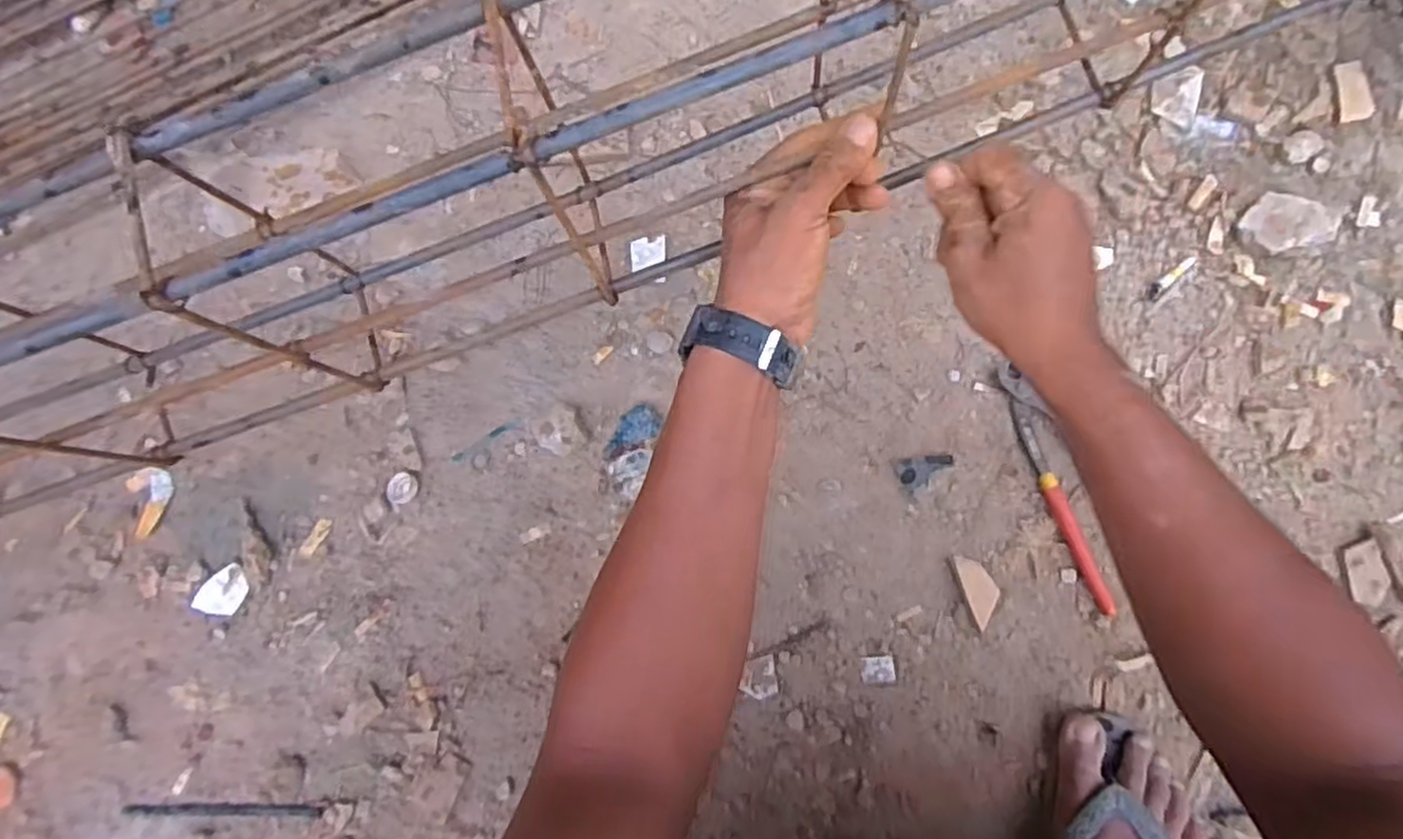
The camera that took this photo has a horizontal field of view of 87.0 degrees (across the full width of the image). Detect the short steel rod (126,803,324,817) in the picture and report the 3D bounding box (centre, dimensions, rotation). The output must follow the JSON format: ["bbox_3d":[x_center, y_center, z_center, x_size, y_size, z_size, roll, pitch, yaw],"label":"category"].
[{"bbox_3d":[-0.441,0.361,0.683,0.190,0.009,0.012,-2,80,6],"label":"short steel rod"}]

